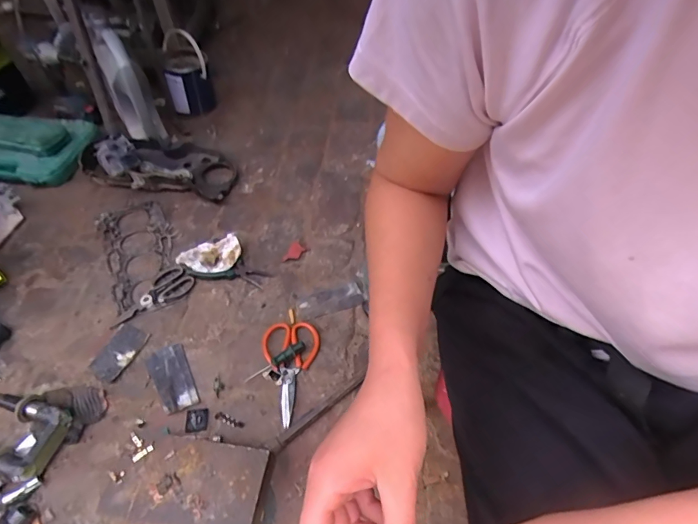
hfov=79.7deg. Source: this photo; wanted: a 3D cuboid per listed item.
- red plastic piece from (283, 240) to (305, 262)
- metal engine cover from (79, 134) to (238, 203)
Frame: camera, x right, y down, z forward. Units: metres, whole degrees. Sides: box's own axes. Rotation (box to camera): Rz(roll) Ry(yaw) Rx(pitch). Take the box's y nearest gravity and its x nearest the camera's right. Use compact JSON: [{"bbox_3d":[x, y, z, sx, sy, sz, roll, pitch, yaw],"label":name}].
[{"bbox_3d":[-0.128,-0.022,0.963,0.035,0.006,0.062,25,54,19],"label":"red plastic piece"},{"bbox_3d":[-0.501,-0.270,1.107,0.397,0.116,0.205,4,51,1],"label":"metal engine cover"}]

